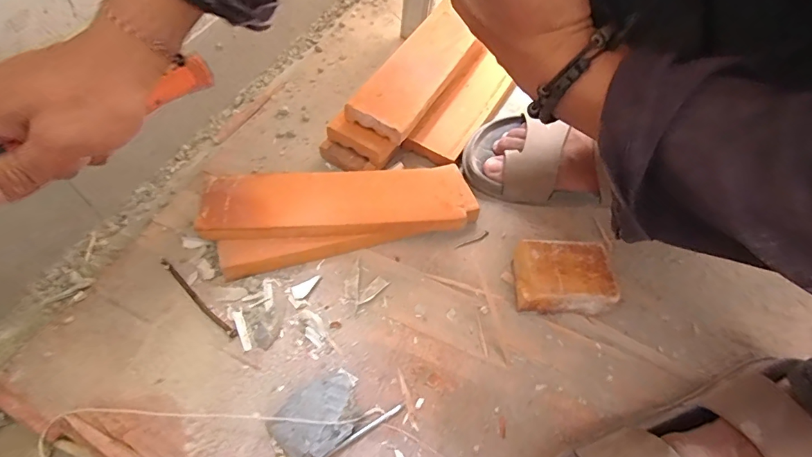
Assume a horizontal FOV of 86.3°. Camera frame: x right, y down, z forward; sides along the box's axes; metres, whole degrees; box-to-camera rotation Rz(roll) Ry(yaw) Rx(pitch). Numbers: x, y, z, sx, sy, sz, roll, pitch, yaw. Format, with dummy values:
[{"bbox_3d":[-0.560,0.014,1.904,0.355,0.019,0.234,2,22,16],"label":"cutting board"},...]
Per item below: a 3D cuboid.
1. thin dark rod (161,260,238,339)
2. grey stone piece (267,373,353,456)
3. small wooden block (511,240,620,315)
[{"bbox_3d":[-0.171,0.055,0.351,0.096,0.008,0.007,37,62,18],"label":"thin dark rod"},{"bbox_3d":[-0.060,0.133,0.302,0.059,0.019,0.041,-34,66,-22],"label":"grey stone piece"},{"bbox_3d":[0.131,0.042,0.365,0.074,0.038,0.055,5,57,0],"label":"small wooden block"}]

